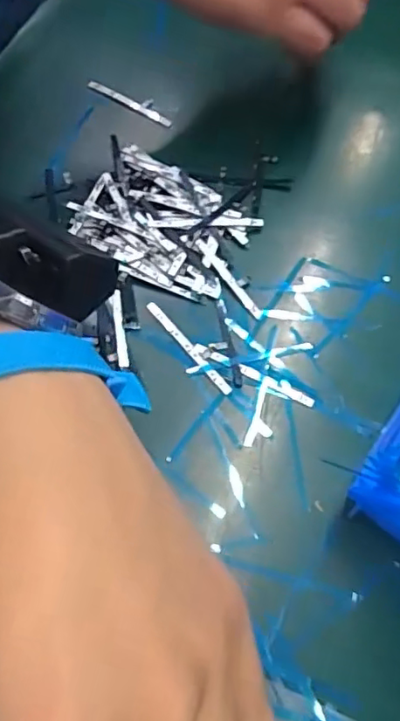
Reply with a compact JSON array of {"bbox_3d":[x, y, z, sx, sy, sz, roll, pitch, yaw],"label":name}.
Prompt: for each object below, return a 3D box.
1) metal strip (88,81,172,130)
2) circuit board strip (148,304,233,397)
[{"bbox_3d":[-0.043,-0.153,0.344,0.060,0.005,0.006,30,66,15],"label":"metal strip"},{"bbox_3d":[-0.006,-0.007,0.272,0.004,0.004,0.060,-35,67,-17],"label":"circuit board strip"}]

